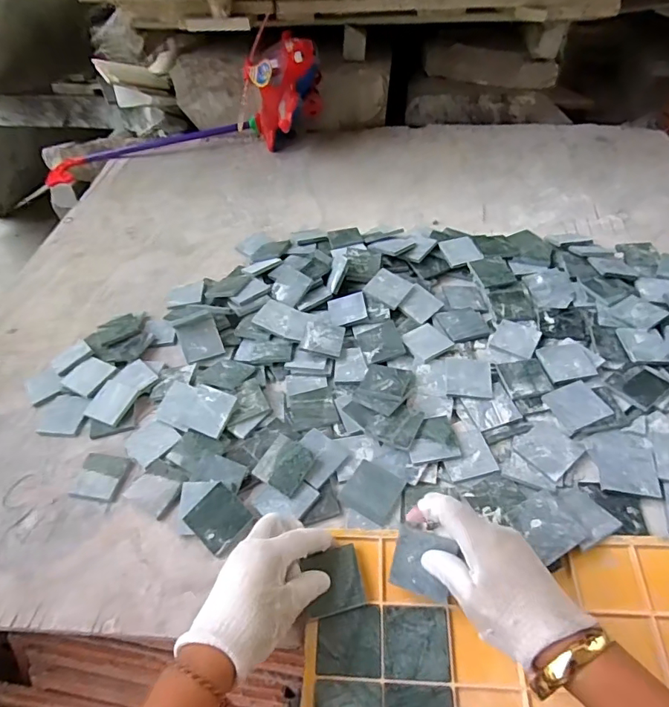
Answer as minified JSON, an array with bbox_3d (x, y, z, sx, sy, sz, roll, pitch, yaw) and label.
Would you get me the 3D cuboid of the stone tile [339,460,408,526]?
[{"bbox_3d":[0.037,0.130,0.450,0.049,0.005,0.045,25,56,25],"label":"stone tile"}]

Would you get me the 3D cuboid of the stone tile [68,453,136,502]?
[{"bbox_3d":[-0.244,0.129,0.500,0.055,0.006,0.049,5,49,10],"label":"stone tile"}]

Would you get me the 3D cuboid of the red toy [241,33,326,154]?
[{"bbox_3d":[-0.087,-0.462,0.872,0.129,0.180,0.128,-8,51,1],"label":"red toy"}]

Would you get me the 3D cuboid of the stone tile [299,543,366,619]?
[{"bbox_3d":[-0.001,0.189,0.397,0.047,0.004,0.049,-13,55,-3],"label":"stone tile"}]

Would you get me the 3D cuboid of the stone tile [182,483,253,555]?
[{"bbox_3d":[-0.108,0.154,0.445,0.050,0.010,0.047,38,66,26],"label":"stone tile"}]

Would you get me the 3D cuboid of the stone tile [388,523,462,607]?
[{"bbox_3d":[0.070,0.167,0.377,0.046,0.006,0.049,10,85,19],"label":"stone tile"}]

